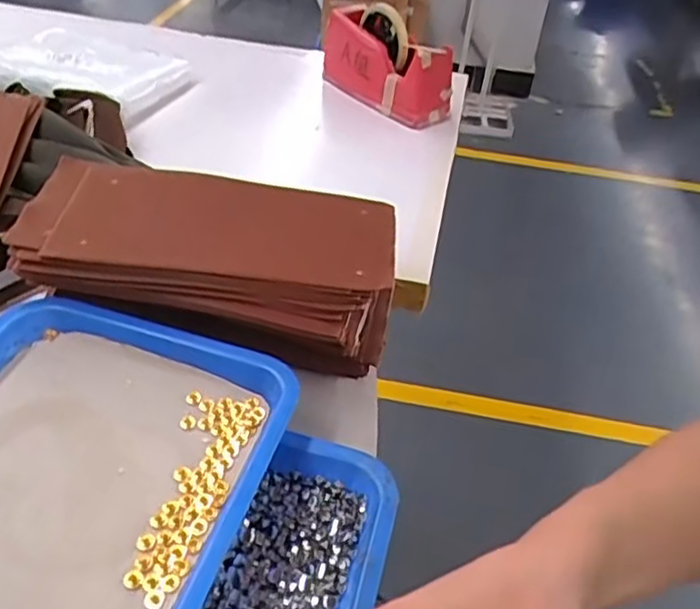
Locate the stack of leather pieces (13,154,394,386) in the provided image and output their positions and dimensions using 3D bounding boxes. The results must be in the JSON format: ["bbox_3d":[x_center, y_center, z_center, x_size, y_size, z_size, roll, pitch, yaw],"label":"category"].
[{"bbox_3d":[-0.108,-0.030,0.540,0.279,0.092,0.129,8,39,1],"label":"stack of leather pieces"}]

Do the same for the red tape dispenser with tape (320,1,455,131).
[{"bbox_3d":[0.049,-0.328,0.918,0.067,0.101,0.196,-25,49,-33],"label":"red tape dispenser with tape"}]

